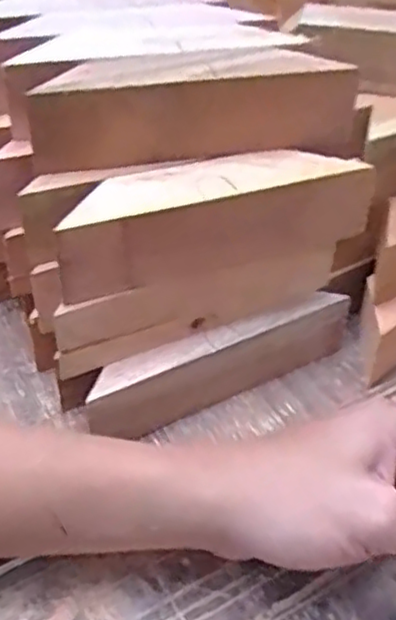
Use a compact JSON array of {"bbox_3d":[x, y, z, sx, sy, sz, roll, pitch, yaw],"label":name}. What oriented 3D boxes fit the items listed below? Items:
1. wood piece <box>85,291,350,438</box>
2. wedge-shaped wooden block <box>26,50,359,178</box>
[{"bbox_3d":[0.014,0.028,0.373,0.160,0.042,0.021,-21,45,-24],"label":"wood piece"},{"bbox_3d":[0.000,-0.100,0.339,0.161,0.043,0.032,-10,42,-13],"label":"wedge-shaped wooden block"}]

